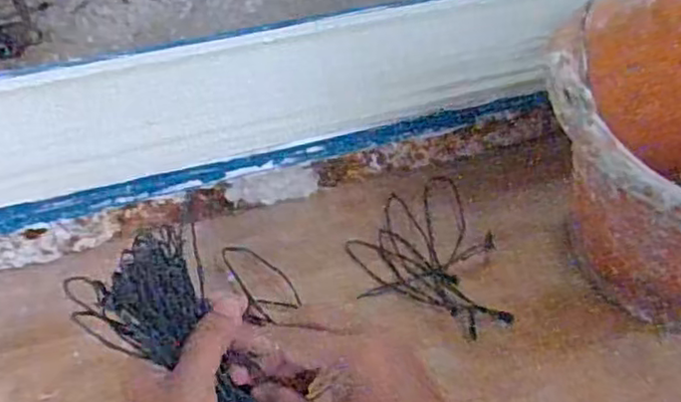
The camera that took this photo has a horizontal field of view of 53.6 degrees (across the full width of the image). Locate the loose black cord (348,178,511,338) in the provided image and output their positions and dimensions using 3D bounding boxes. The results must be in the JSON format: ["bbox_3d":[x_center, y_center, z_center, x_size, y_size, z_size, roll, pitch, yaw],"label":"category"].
[{"bbox_3d":[0.064,0.040,0.521,0.108,0.013,0.155,-7,47,-7],"label":"loose black cord"}]

